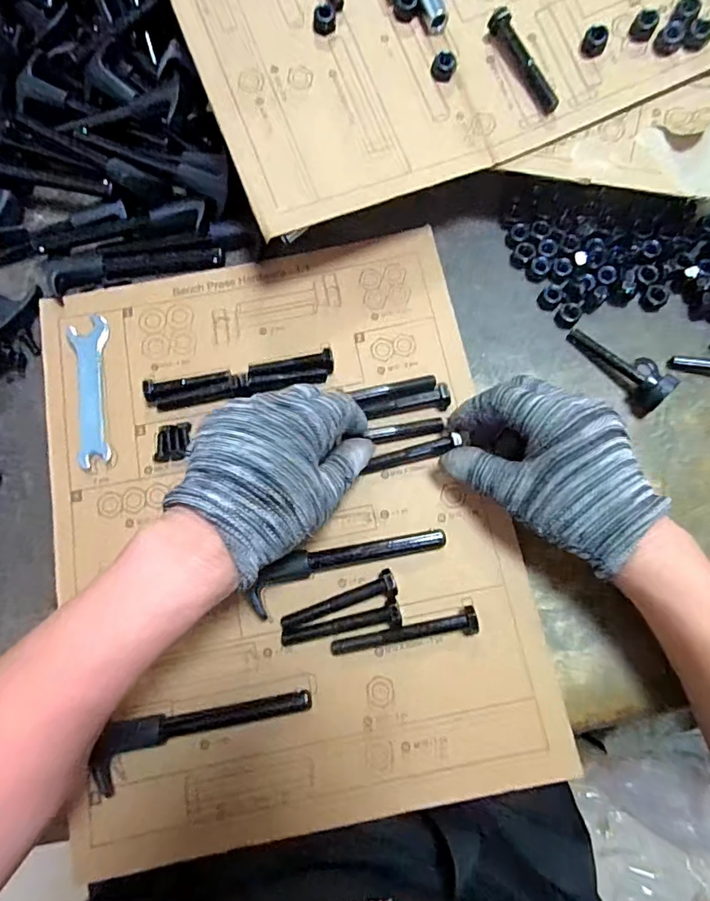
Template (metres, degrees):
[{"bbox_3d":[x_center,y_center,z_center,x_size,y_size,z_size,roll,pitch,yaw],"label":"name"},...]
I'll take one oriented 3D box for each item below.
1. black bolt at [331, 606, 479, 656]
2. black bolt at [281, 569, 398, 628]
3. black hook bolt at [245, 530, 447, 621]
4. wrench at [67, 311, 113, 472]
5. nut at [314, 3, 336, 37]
[{"bbox_3d":[0.030,0.113,0.316,0.090,0.013,0.014,-10,76,-1],"label":"black bolt"},{"bbox_3d":[-0.010,0.097,0.322,0.075,0.013,0.017,-20,76,-3],"label":"black bolt"},{"bbox_3d":[-0.004,0.073,0.329,0.128,0.012,0.030,-15,76,-2],"label":"black hook bolt"},{"bbox_3d":[-0.184,-0.042,0.359,0.026,0.004,0.108,-12,76,-1],"label":"wrench"},{"bbox_3d":[-0.021,-0.300,0.355,0.015,0.012,0.014,-6,76,0],"label":"nut"}]

